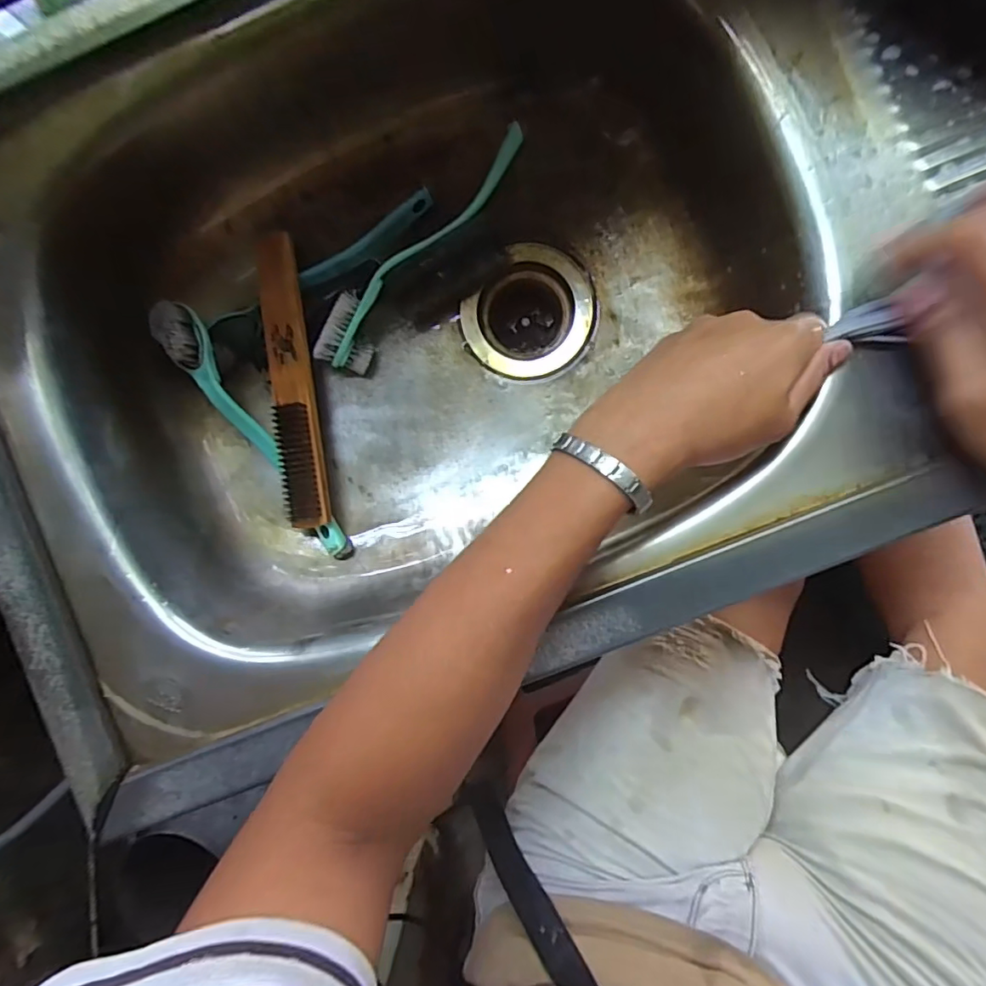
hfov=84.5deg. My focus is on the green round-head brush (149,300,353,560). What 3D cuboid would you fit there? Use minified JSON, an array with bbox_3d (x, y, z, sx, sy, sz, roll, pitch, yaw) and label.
[{"bbox_3d":[-0.190,-0.043,0.421,0.031,0.033,0.231,-32,89,2],"label":"green round-head brush"}]

